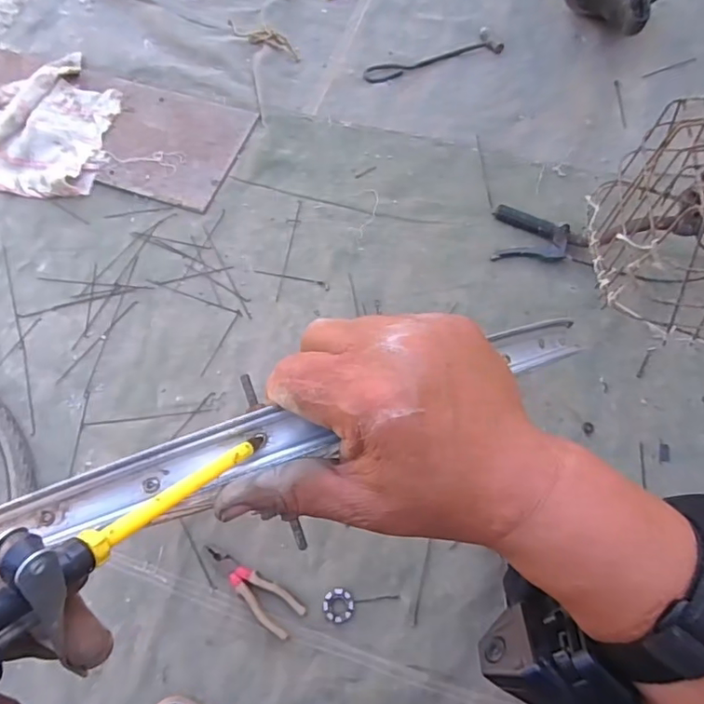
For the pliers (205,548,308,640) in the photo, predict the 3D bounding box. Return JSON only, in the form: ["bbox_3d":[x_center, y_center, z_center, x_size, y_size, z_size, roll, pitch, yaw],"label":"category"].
[{"bbox_3d":[-0.143,0.330,0.734,0.163,0.027,0.049,35,74,13],"label":"pliers"}]

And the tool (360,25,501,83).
[{"bbox_3d":[0.174,-0.634,1.127,0.299,0.016,0.079,-20,70,-6],"label":"tool"}]

